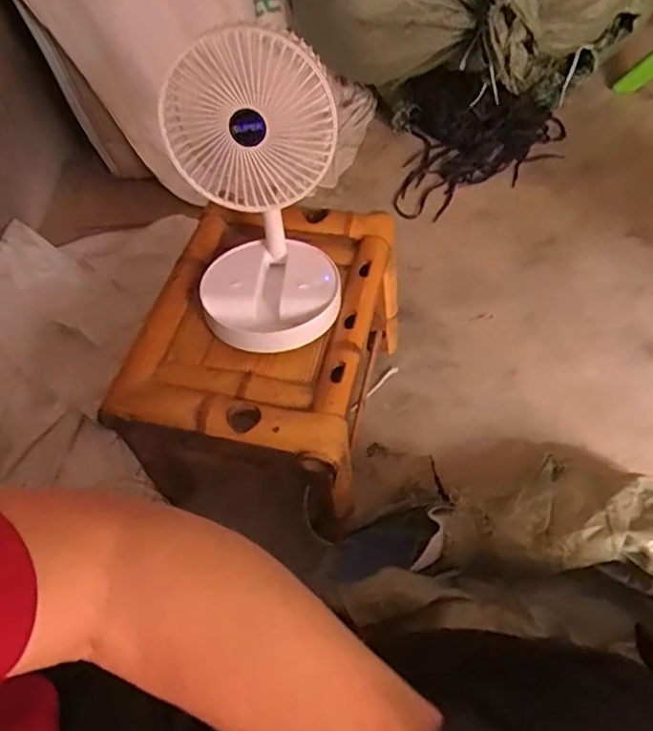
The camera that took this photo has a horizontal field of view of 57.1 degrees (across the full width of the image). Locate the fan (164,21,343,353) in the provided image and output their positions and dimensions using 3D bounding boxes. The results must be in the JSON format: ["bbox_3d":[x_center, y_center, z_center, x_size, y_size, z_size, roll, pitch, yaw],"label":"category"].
[{"bbox_3d":[-0.070,-0.162,0.607,0.164,0.293,0.154,-7,55,-1],"label":"fan"}]

